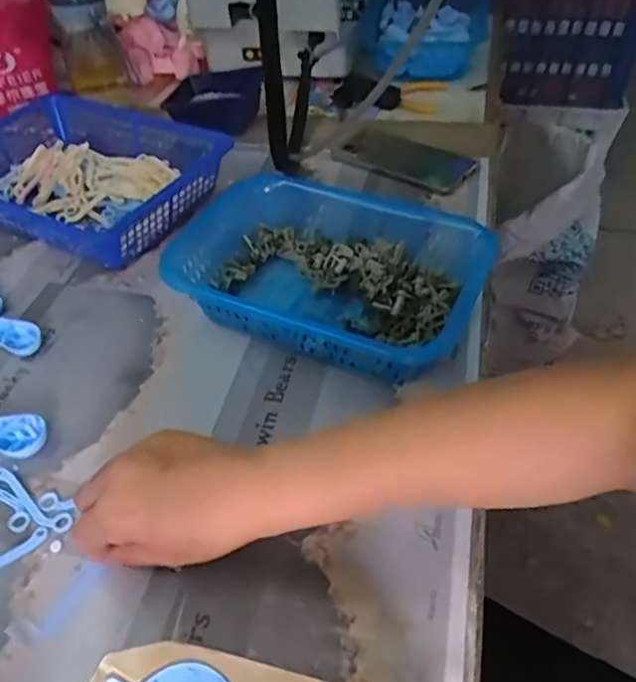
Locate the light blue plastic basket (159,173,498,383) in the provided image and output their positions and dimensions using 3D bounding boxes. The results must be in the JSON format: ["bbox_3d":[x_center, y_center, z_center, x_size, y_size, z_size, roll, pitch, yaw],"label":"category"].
[{"bbox_3d":[0.010,-0.053,0.531,0.247,0.072,0.181,20,49,20],"label":"light blue plastic basket"}]

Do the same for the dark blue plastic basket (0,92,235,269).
[{"bbox_3d":[-0.261,-0.180,0.669,0.276,0.066,0.206,19,49,19],"label":"dark blue plastic basket"}]

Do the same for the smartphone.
[{"bbox_3d":[0.098,-0.223,0.726,0.172,0.011,0.096,28,52,26],"label":"smartphone"}]

